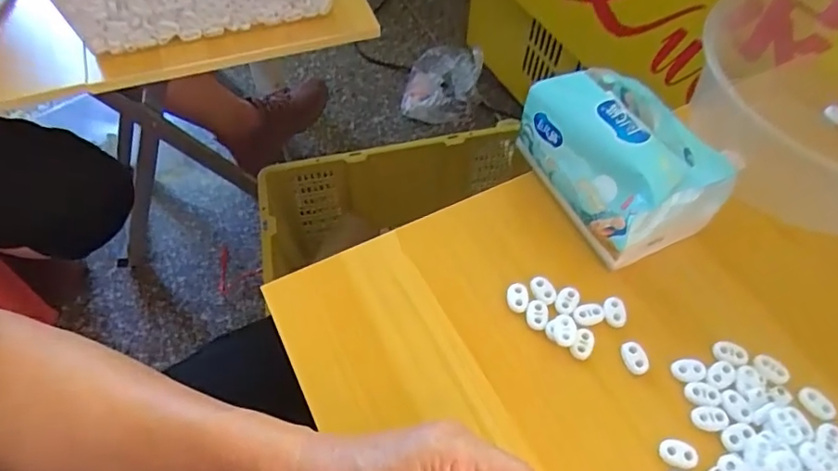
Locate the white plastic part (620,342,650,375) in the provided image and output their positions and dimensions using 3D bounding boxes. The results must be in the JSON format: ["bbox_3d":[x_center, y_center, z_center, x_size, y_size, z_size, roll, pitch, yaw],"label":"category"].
[{"bbox_3d":[0.149,0.084,0.361,0.015,0.006,0.021,-17,58,-12],"label":"white plastic part"}]

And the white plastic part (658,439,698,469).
[{"bbox_3d":[0.163,0.137,0.328,0.022,0.004,0.015,12,56,6],"label":"white plastic part"}]

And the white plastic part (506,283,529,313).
[{"bbox_3d":[0.073,0.046,0.385,0.016,0.006,0.021,6,56,3],"label":"white plastic part"}]

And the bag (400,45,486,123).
[{"bbox_3d":[0.051,-0.358,1.216,0.174,0.111,0.207,5,56,2],"label":"bag"}]

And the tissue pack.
[{"bbox_3d":[0.151,-0.065,0.403,0.089,0.085,0.146,-23,59,-16],"label":"tissue pack"}]

